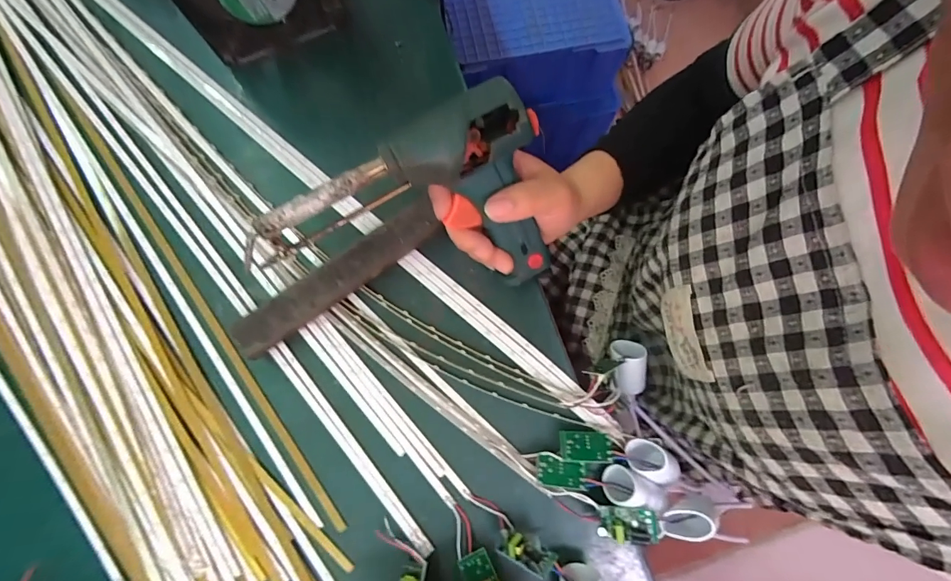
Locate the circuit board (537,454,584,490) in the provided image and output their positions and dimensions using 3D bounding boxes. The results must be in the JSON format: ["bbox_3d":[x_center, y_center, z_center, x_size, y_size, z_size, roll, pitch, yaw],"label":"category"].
[{"bbox_3d":[0.062,0.131,0.298,0.034,0.006,0.021,7,78,1],"label":"circuit board"}]

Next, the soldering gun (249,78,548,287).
[{"bbox_3d":[-0.031,-0.072,0.267,0.192,0.120,0.045,2,35,-24],"label":"soldering gun"}]

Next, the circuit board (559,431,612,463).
[{"bbox_3d":[0.082,0.115,0.304,0.037,0.006,0.021,3,60,-4],"label":"circuit board"}]

